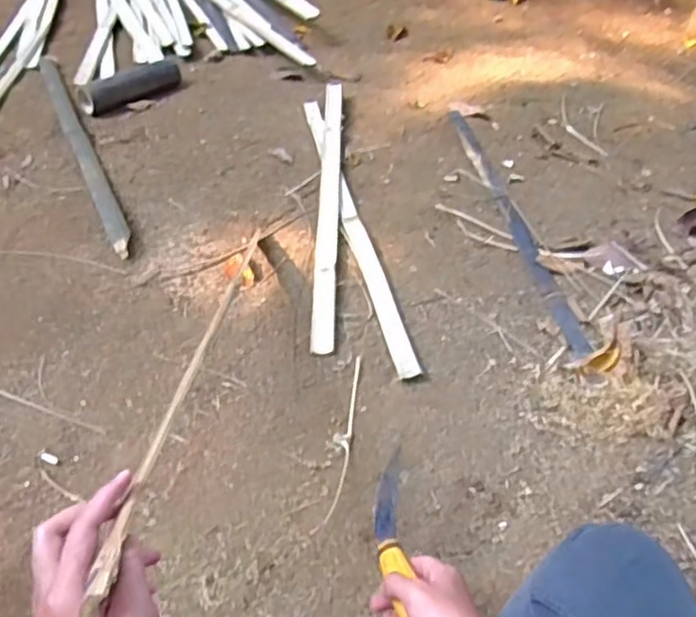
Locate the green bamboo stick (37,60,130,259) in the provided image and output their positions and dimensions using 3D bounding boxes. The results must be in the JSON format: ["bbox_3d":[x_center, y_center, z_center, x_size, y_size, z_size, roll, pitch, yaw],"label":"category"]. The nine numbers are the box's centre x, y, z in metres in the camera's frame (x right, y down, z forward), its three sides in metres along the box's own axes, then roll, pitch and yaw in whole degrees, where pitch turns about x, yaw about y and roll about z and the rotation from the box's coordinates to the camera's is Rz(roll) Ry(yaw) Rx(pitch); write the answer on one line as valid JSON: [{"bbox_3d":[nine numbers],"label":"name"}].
[{"bbox_3d":[-0.590,-0.382,1.421,0.044,0.026,0.908,-18,51,-20],"label":"green bamboo stick"}]

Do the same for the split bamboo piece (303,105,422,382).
[{"bbox_3d":[0.000,-0.203,1.291,0.038,0.020,0.893,-7,48,-10],"label":"split bamboo piece"}]

